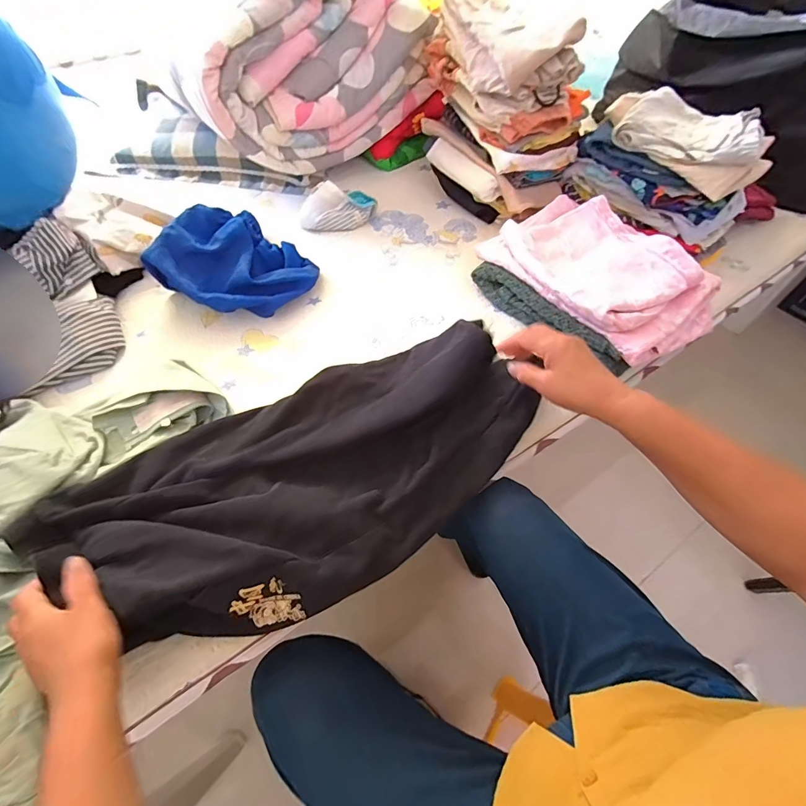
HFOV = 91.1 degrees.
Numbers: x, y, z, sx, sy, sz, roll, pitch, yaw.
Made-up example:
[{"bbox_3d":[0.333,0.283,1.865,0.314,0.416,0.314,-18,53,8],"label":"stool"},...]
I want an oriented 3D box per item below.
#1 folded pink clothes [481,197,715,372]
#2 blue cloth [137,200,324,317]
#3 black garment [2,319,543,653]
[{"bbox_3d":[0.313,-0.214,0.636,0.224,0.069,0.336,-33,62,-20],"label":"folded pink clothes"},{"bbox_3d":[-0.271,-0.236,0.668,0.217,0.111,0.185,22,59,15],"label":"blue cloth"},{"bbox_3d":[-0.101,0.085,0.477,0.568,0.066,0.257,-23,59,-18],"label":"black garment"}]

